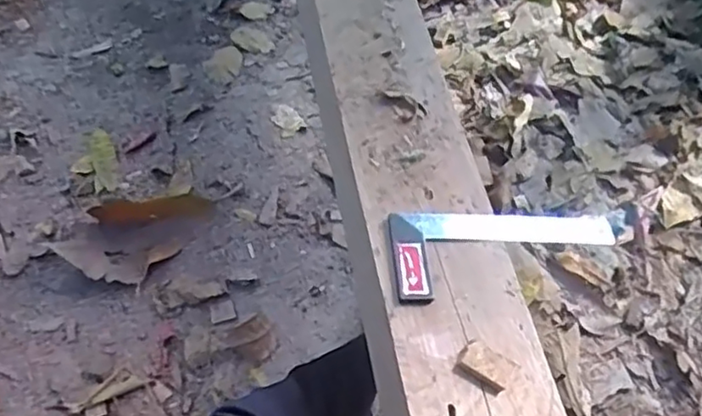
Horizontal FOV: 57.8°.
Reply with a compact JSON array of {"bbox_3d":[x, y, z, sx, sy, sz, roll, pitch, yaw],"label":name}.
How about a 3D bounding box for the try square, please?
[{"bbox_3d":[0.217,0.056,0.813,0.344,0.013,0.118,0,61,-15],"label":"try square"}]

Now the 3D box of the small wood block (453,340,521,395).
[{"bbox_3d":[0.149,0.174,0.697,0.063,0.012,0.042,27,57,11],"label":"small wood block"}]

